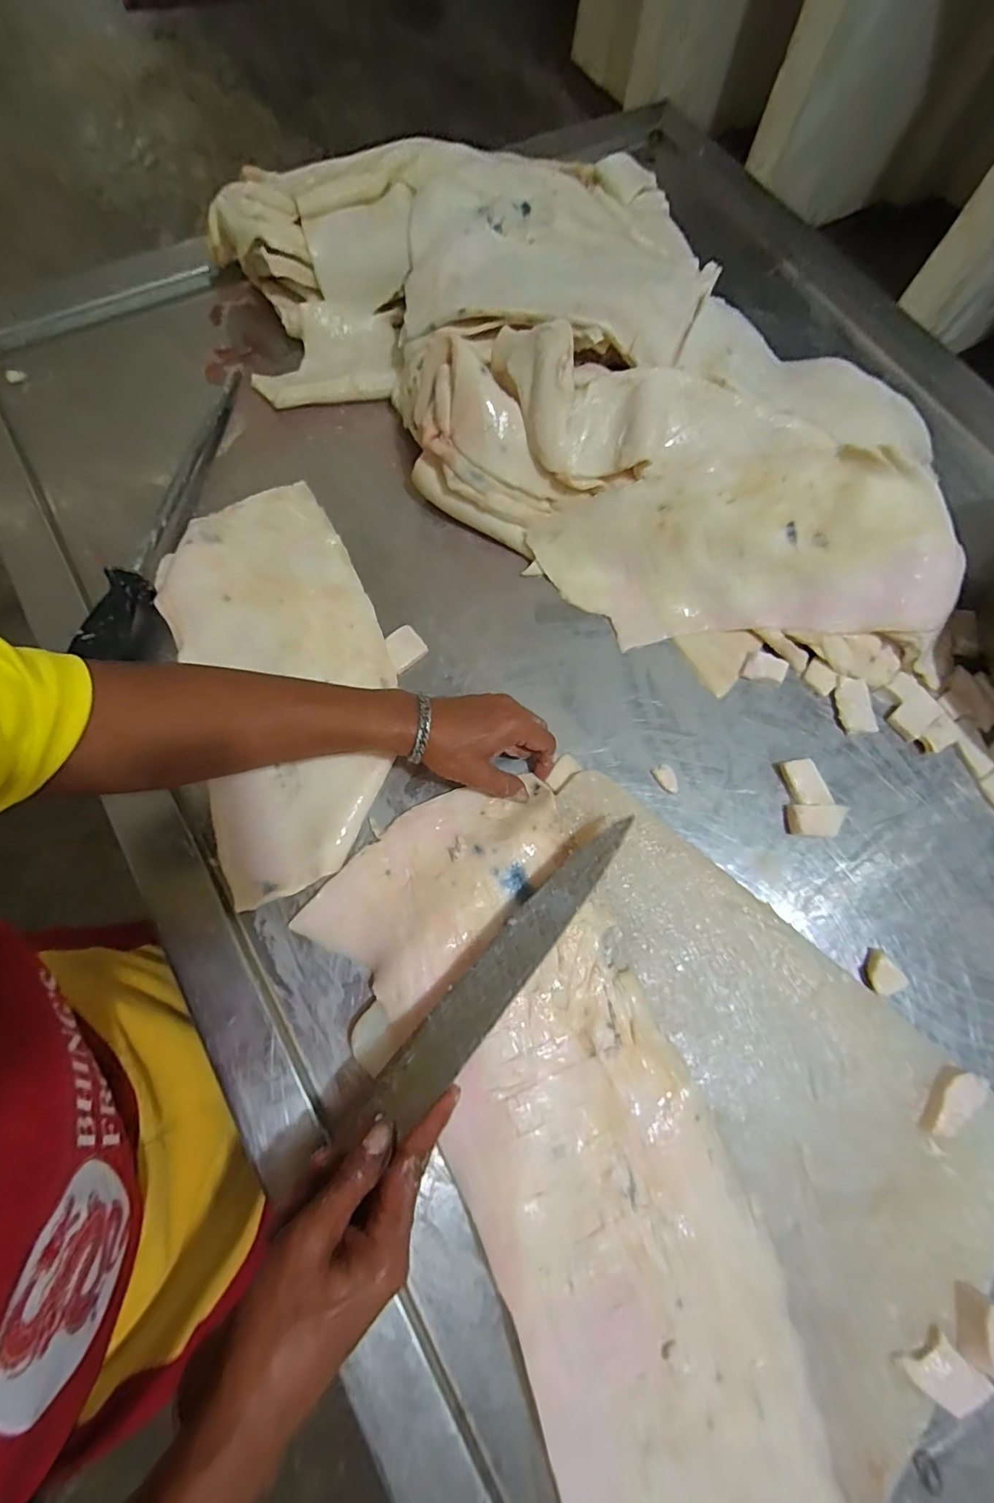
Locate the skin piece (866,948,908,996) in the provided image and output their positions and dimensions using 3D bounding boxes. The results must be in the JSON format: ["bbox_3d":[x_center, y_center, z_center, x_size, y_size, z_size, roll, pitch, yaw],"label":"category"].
[{"bbox_3d":[0.314,0.180,0.426,0.028,0.011,0.033,-15,73,-6],"label":"skin piece"}]

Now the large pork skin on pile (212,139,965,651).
[{"bbox_3d":[0.102,-0.398,0.546,0.820,0.132,0.406,35,75,9],"label":"large pork skin on pile"}]

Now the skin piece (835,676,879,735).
[{"bbox_3d":[0.344,-0.044,0.504,0.036,0.010,0.054,-7,73,-4],"label":"skin piece"}]

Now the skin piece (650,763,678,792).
[{"bbox_3d":[0.155,0.025,0.479,0.019,0.009,0.028,-28,75,-10],"label":"skin piece"}]

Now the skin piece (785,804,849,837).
[{"bbox_3d":[0.285,0.062,0.464,0.051,0.016,0.027,2,72,-1],"label":"skin piece"}]

